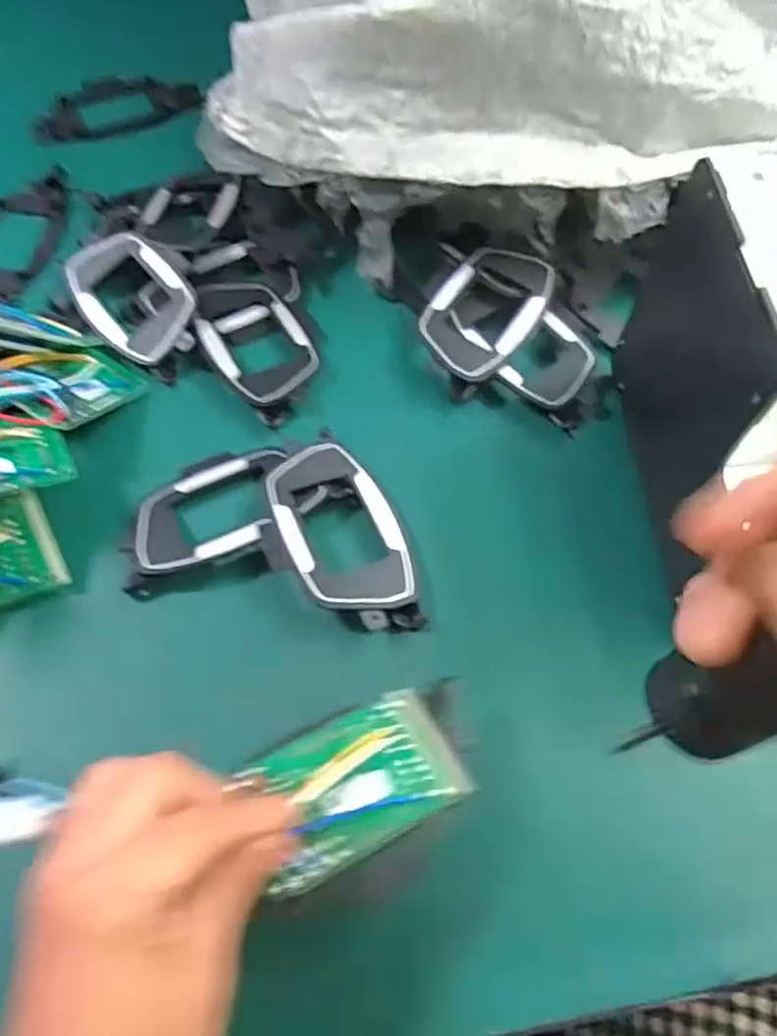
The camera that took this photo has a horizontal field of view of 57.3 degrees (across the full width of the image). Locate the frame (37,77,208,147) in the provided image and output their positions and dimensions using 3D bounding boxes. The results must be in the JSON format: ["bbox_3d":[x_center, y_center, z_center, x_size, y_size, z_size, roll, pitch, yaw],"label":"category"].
[{"bbox_3d":[-0.211,-0.321,0.556,0.127,0.013,0.065,-19,63,-11],"label":"frame"}]

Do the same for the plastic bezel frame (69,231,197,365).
[{"bbox_3d":[-0.158,-0.140,0.437,0.059,0.017,0.102,-40,68,-20],"label":"plastic bezel frame"}]

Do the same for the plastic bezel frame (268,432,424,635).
[{"bbox_3d":[-0.024,0.008,0.365,0.057,0.019,0.113,-18,62,-11],"label":"plastic bezel frame"}]

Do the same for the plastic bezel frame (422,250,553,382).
[{"bbox_3d":[0.059,-0.125,0.432,0.061,0.018,0.097,34,65,17],"label":"plastic bezel frame"}]

